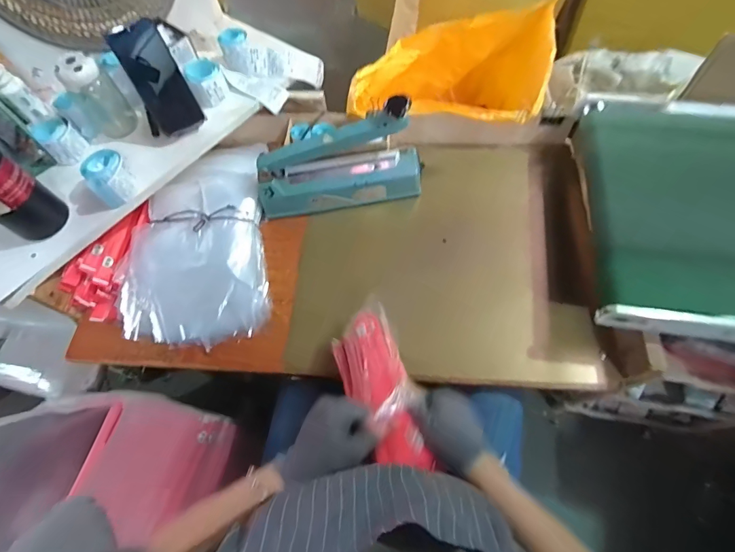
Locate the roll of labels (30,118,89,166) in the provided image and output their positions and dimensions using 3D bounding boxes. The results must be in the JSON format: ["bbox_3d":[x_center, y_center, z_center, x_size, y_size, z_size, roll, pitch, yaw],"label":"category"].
[{"bbox_3d":[-0.545,-0.241,0.687,0.068,0.047,0.063,-1,63,3],"label":"roll of labels"}]

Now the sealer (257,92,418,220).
[{"bbox_3d":[-0.054,-0.201,0.690,0.305,0.172,0.073,-10,63,-2],"label":"sealer"}]

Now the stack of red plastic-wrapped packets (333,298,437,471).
[{"bbox_3d":[0.013,0.139,0.503,0.085,0.064,0.230,-18,40,-6],"label":"stack of red plastic-wrapped packets"}]

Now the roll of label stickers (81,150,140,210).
[{"bbox_3d":[-0.422,-0.163,0.636,0.067,0.053,0.076,-37,67,-15],"label":"roll of label stickers"}]

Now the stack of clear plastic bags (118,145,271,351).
[{"bbox_3d":[-0.307,-0.067,0.697,0.245,0.048,0.375,-4,73,-2],"label":"stack of clear plastic bags"}]

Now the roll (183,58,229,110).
[{"bbox_3d":[-0.306,-0.369,0.734,0.067,0.048,0.076,-27,65,-10],"label":"roll"}]

